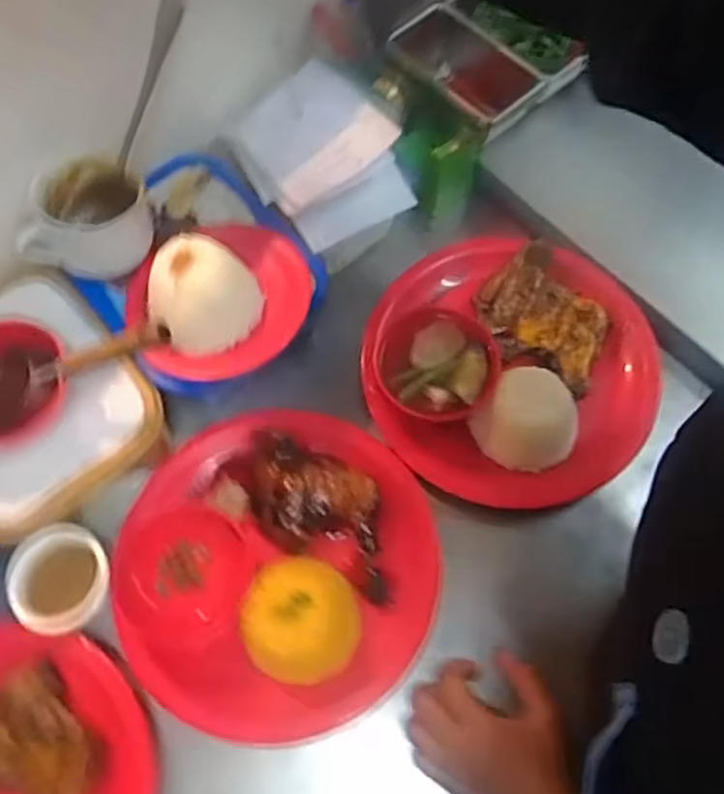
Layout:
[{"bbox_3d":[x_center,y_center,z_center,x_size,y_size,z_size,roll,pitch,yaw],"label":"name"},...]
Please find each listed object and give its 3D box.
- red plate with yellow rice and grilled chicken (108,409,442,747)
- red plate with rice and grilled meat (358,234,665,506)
[{"bbox_3d":[-0.059,0.123,0.541,0.228,0.062,0.238,0,68,1],"label":"red plate with yellow rice and grilled chicken"},{"bbox_3d":[0.124,-0.030,0.607,0.240,0.040,0.236,0,68,1],"label":"red plate with rice and grilled meat"}]

